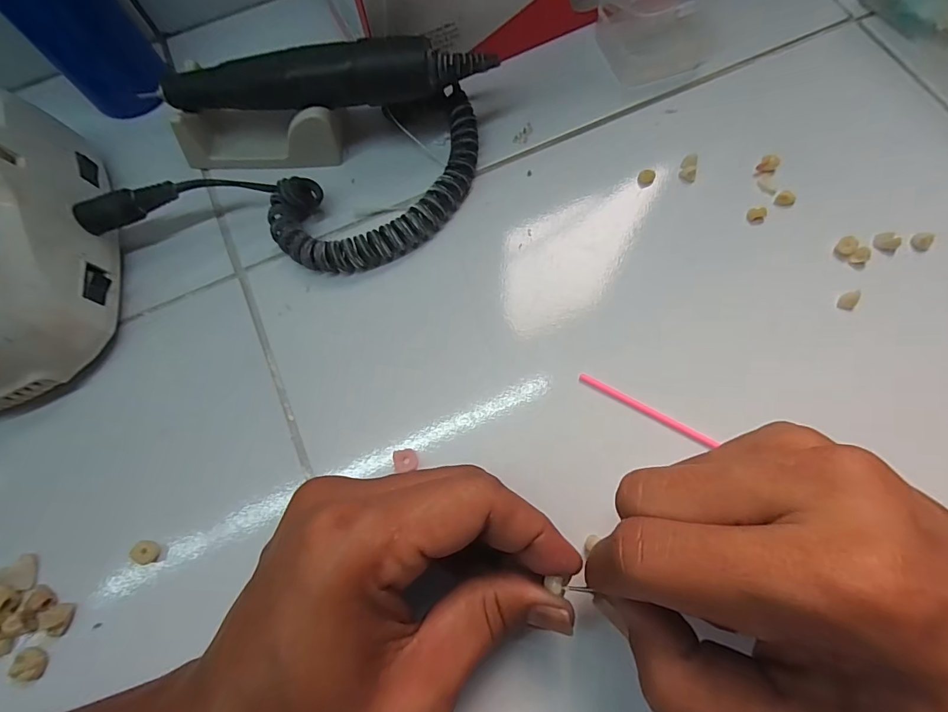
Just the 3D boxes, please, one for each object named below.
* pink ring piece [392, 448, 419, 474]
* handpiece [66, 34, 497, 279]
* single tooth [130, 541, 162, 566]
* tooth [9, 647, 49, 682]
[{"bbox_3d":[-0.032,0.049,0.205,0.011,0.004,0.010,-10,73,-2],"label":"pink ring piece"},{"bbox_3d":[-0.092,-0.112,0.232,0.185,0.051,0.126,7,73,4],"label":"handpiece"},{"bbox_3d":[-0.144,0.086,0.193,0.006,0.011,0.010,-7,73,-1],"label":"single tooth"},{"bbox_3d":[-0.182,0.127,0.180,0.007,0.009,0.012,-17,73,-4],"label":"tooth"}]

